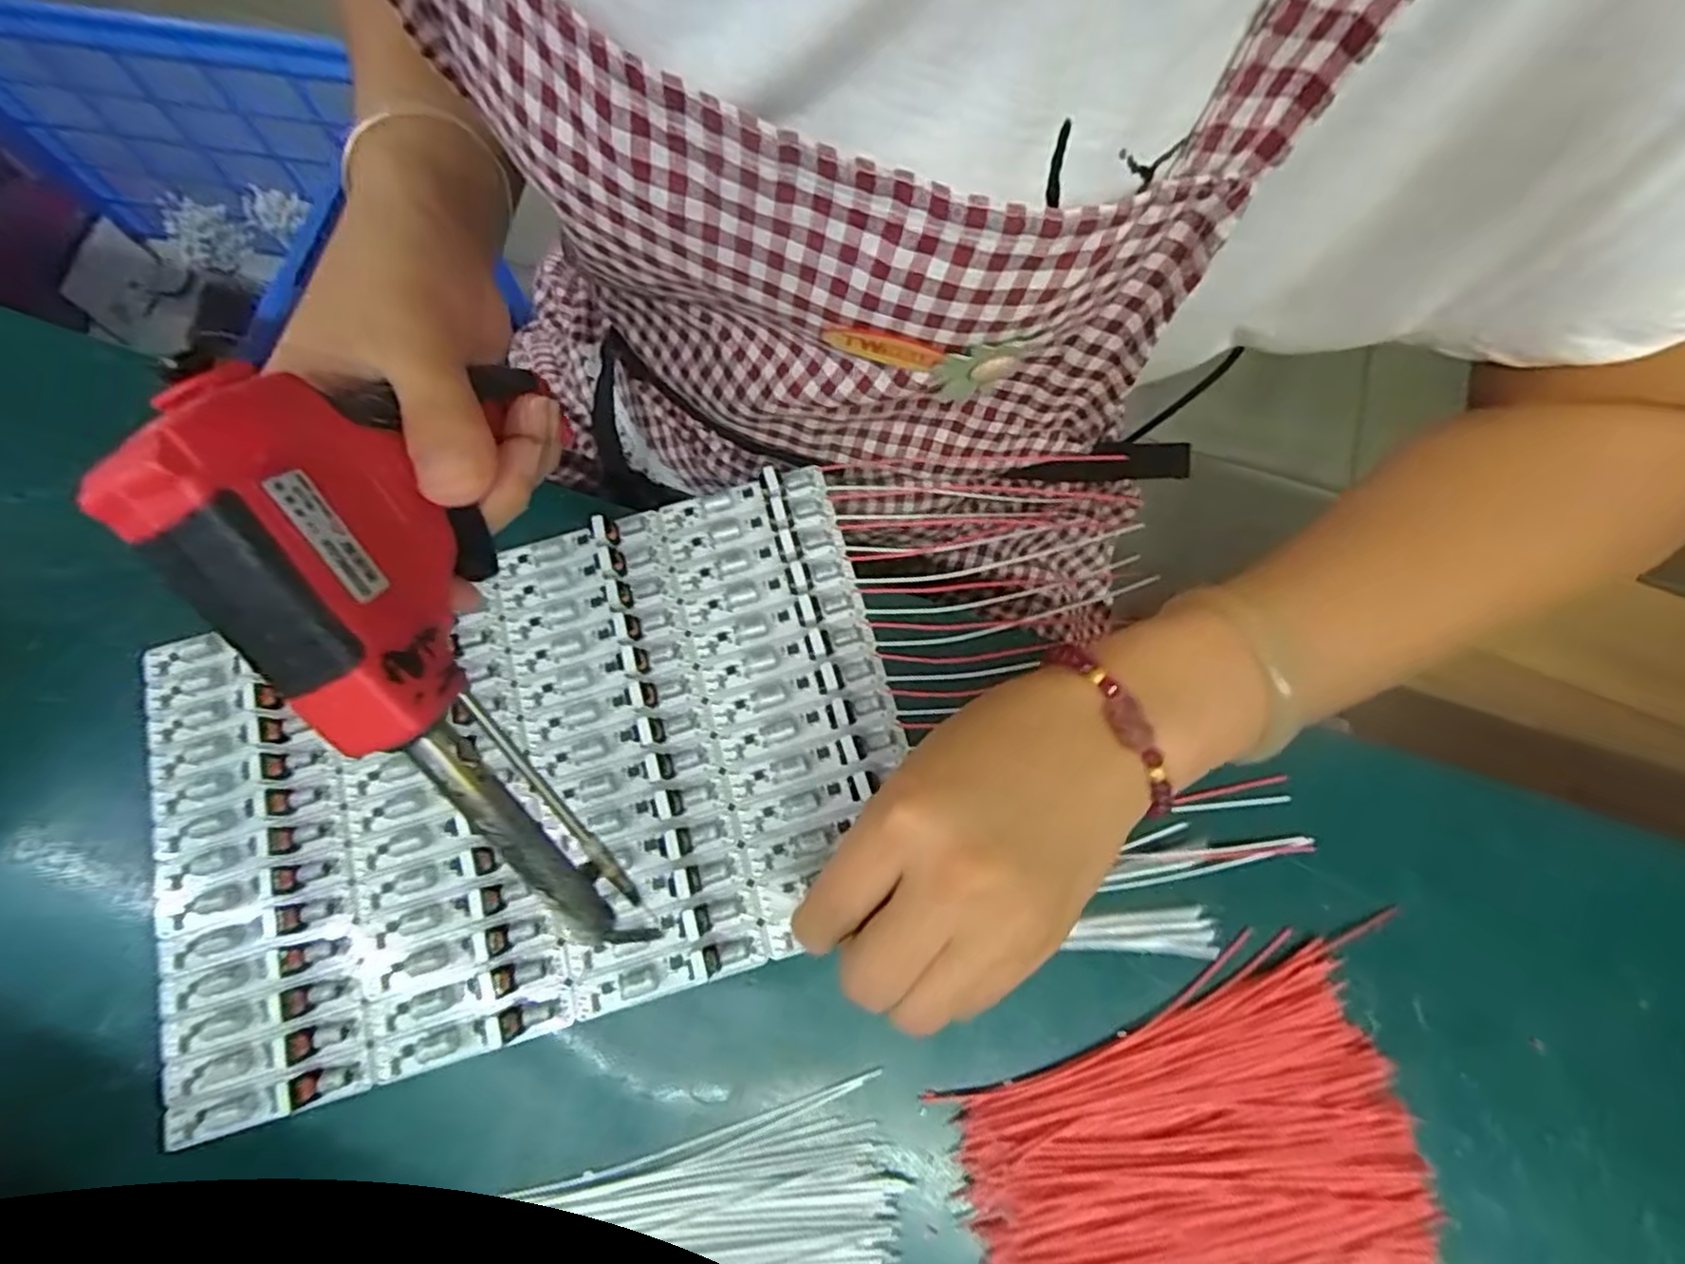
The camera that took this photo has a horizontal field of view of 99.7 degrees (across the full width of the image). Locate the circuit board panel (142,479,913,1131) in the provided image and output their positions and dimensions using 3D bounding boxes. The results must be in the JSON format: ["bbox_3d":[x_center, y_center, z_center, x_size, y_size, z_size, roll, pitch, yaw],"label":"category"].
[{"bbox_3d":[-0.126,0.055,0.285,0.293,0.015,0.190,-17,76,-3],"label":"circuit board panel"}]

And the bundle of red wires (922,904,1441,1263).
[{"bbox_3d":[0.121,0.182,0.250,0.157,0.009,0.107,-15,76,-2],"label":"bundle of red wires"}]

